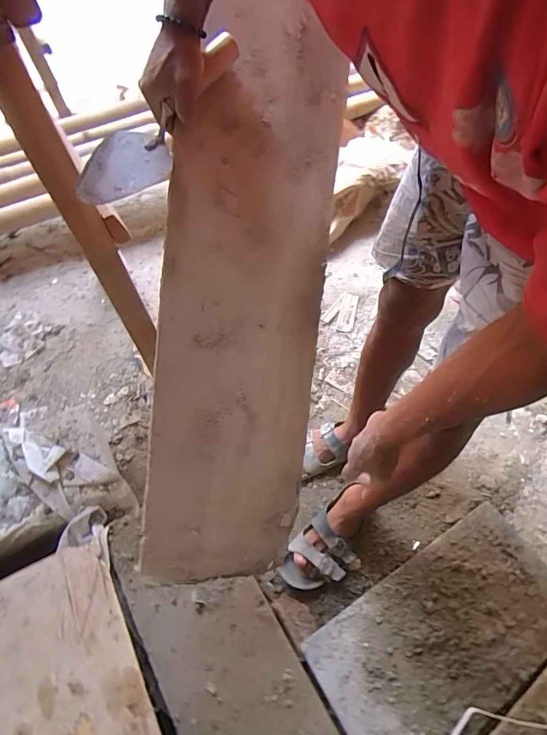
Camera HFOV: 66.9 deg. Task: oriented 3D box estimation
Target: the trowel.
[{"bbox_3d":[-0.148,-0.316,0.535,0.082,0.052,0.280,37,84,21],"label":"trowel"}]

